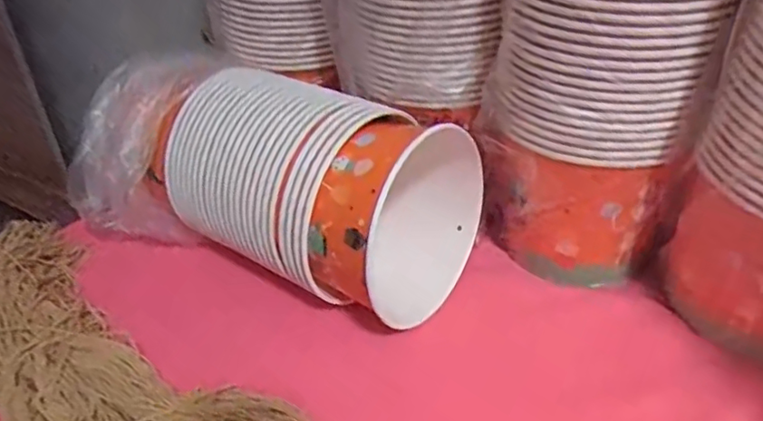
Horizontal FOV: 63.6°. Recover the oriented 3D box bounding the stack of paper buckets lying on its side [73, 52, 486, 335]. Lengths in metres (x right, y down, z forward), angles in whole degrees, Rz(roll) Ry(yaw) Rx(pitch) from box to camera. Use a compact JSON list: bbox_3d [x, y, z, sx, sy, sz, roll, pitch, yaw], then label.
[{"bbox_3d":[-0.102,-0.025,0.554,0.346,0.159,0.154,16,39,25],"label":"stack of paper buckets lying on its side"}]

